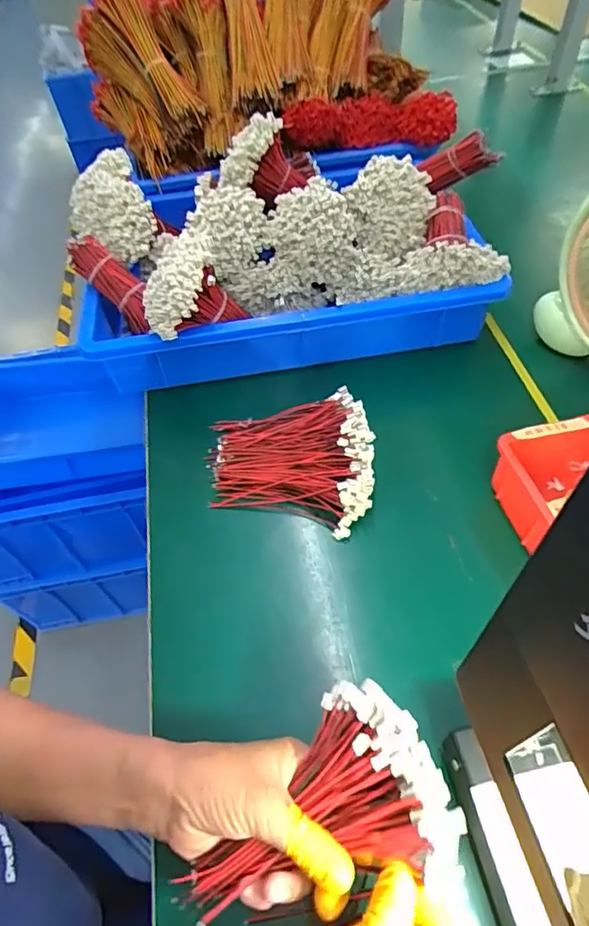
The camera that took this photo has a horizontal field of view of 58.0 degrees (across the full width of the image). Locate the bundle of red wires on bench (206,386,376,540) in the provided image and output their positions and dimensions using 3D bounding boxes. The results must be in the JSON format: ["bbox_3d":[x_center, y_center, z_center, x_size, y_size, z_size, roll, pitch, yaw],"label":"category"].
[{"bbox_3d":[-0.004,-0.002,0.483,0.147,0.050,0.136,-2,53,3],"label":"bundle of red wires on bench"}]

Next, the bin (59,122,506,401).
[{"bbox_3d":[-0.008,-0.232,0.588,0.426,0.155,0.267,-8,53,-1],"label":"bin"}]

